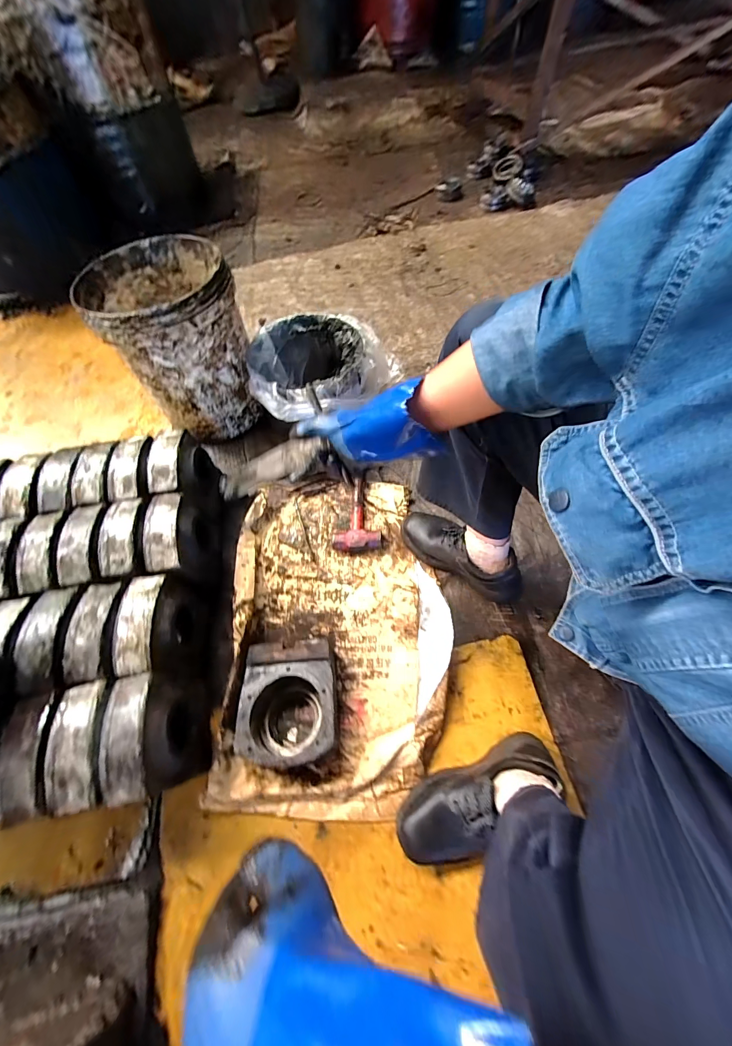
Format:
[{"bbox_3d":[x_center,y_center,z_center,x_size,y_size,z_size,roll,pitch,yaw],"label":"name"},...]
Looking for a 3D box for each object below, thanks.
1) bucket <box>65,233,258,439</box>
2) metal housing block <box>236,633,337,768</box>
[{"bbox_3d":[-0.437,-0.437,0.860,0.295,0.314,0.289,-27,64,-11],"label":"bucket"},{"bbox_3d":[-0.133,0.307,0.621,0.161,0.084,0.183,-5,62,1],"label":"metal housing block"}]

